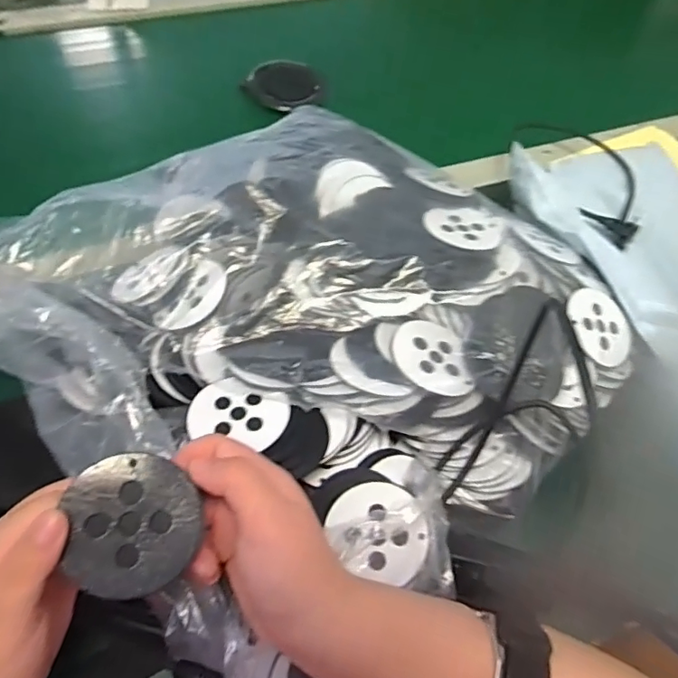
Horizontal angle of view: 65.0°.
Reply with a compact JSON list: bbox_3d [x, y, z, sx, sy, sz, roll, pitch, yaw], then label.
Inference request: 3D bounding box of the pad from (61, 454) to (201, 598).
[{"bbox_3d":[-0.093,0.084,0.243,0.056,0.004,0.060,4,75,-17],"label":"pad"}]

